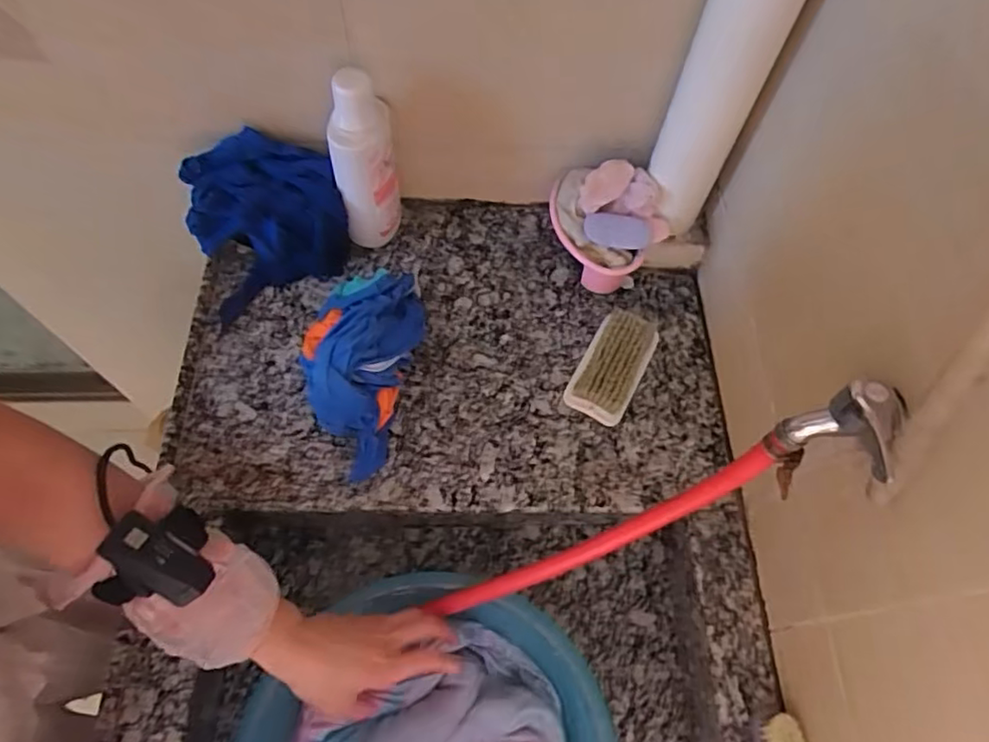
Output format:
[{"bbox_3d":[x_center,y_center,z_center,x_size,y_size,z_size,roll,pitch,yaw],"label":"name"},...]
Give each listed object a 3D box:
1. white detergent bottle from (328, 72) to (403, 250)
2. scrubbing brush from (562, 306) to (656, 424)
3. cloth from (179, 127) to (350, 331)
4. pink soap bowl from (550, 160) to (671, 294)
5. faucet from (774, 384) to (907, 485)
[{"bbox_3d":[-0.142,-0.224,0.680,0.063,0.213,0.051,-3,63,-6],"label":"white detergent bottle"},{"bbox_3d":[0.132,-0.007,0.683,0.067,0.044,0.125,27,64,10],"label":"scrubbing brush"},{"bbox_3d":[-0.265,-0.176,0.703,0.165,0.112,0.132,-27,68,-16],"label":"cloth"},{"bbox_3d":[0.128,-0.168,0.720,0.130,0.122,0.113,15,63,4],"label":"pink soap bowl"},{"bbox_3d":[0.233,0.044,0.397,0.038,0.078,0.062,-18,65,-11],"label":"faucet"}]

